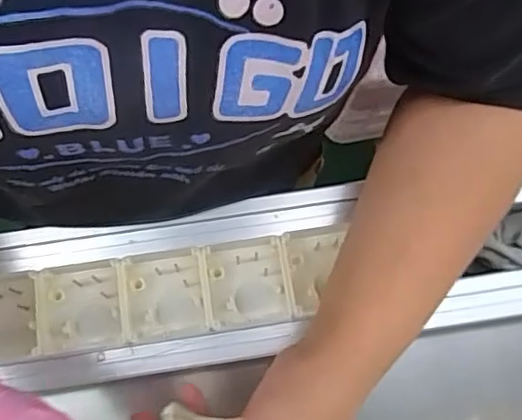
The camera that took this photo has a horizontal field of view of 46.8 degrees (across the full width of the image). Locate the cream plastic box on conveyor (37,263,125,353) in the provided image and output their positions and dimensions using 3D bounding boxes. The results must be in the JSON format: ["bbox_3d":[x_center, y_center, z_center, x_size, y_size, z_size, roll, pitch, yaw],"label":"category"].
[{"bbox_3d":[-0.110,0.060,0.372,0.050,0.015,0.050,-9,80,-3],"label":"cream plastic box on conveyor"}]

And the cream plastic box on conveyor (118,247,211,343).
[{"bbox_3d":[-0.059,0.052,0.372,0.049,0.011,0.051,-9,80,-3],"label":"cream plastic box on conveyor"}]

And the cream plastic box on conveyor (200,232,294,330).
[{"bbox_3d":[-0.009,0.047,0.375,0.049,0.017,0.050,-9,80,-3],"label":"cream plastic box on conveyor"}]

